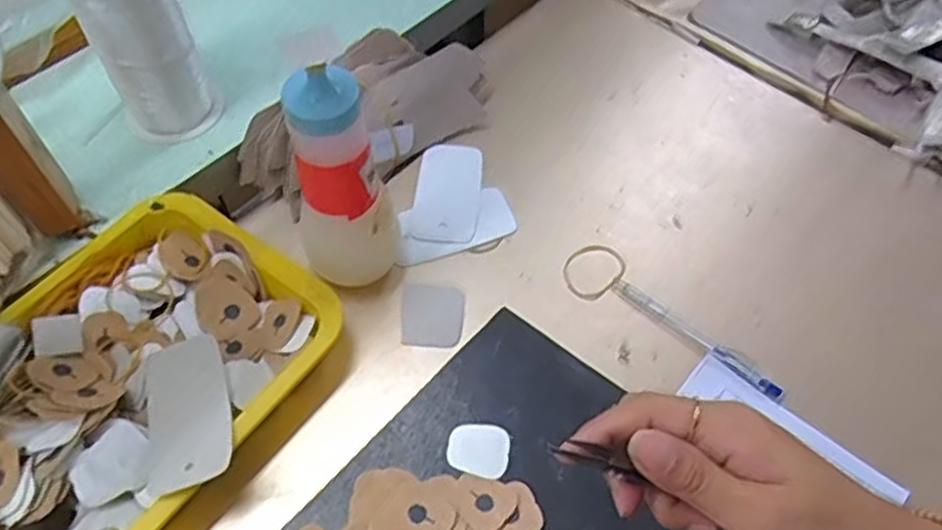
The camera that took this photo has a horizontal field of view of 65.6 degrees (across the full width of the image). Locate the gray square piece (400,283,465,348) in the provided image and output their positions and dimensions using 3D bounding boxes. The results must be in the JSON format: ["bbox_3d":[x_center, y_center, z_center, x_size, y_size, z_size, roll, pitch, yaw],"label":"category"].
[{"bbox_3d":[-0.029,0.037,0.545,0.046,0.004,0.052,4,58,-1],"label":"gray square piece"}]

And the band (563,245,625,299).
[{"bbox_3d":[0.095,0.004,0.570,0.052,0.005,0.040,-37,67,-23],"label":"band"}]

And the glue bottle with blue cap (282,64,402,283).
[{"bbox_3d":[-0.083,-0.047,0.488,0.060,0.180,0.056,-3,57,-2],"label":"glue bottle with blue cap"}]

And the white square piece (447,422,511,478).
[{"bbox_3d":[0.005,0.116,0.466,0.038,0.004,0.034,10,58,3],"label":"white square piece"}]

